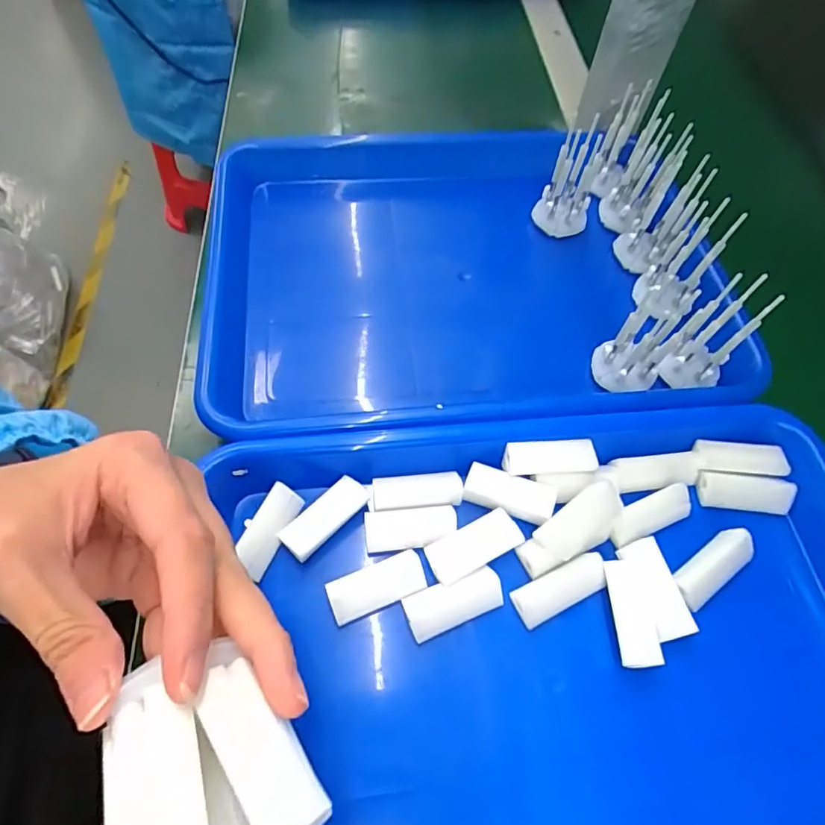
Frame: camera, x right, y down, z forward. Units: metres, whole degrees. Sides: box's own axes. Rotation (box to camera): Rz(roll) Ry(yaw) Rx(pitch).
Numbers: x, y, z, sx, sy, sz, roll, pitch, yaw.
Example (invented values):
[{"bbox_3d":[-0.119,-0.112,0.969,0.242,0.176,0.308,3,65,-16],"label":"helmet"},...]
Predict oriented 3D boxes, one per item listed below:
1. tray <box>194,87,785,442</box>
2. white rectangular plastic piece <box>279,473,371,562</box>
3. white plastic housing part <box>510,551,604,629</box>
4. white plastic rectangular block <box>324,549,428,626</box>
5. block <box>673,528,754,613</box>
[{"bbox_3d":[0.018,-0.089,0.357,0.342,0.070,0.252,-9,60,-4],"label":"tray"},{"bbox_3d":[-0.044,0.053,0.266,0.046,0.008,0.017,-40,70,-23],"label":"white rectangular plastic piece"},{"bbox_3d":[0.071,0.084,0.251,0.046,0.009,0.018,-21,64,-15],"label":"white plastic housing part"},{"bbox_3d":[-0.016,0.083,0.250,0.046,0.005,0.020,-19,63,-14],"label":"white plastic rectangular block"},{"bbox_3d":[0.149,0.075,0.258,0.044,0.011,0.018,-30,66,-19],"label":"block"}]

